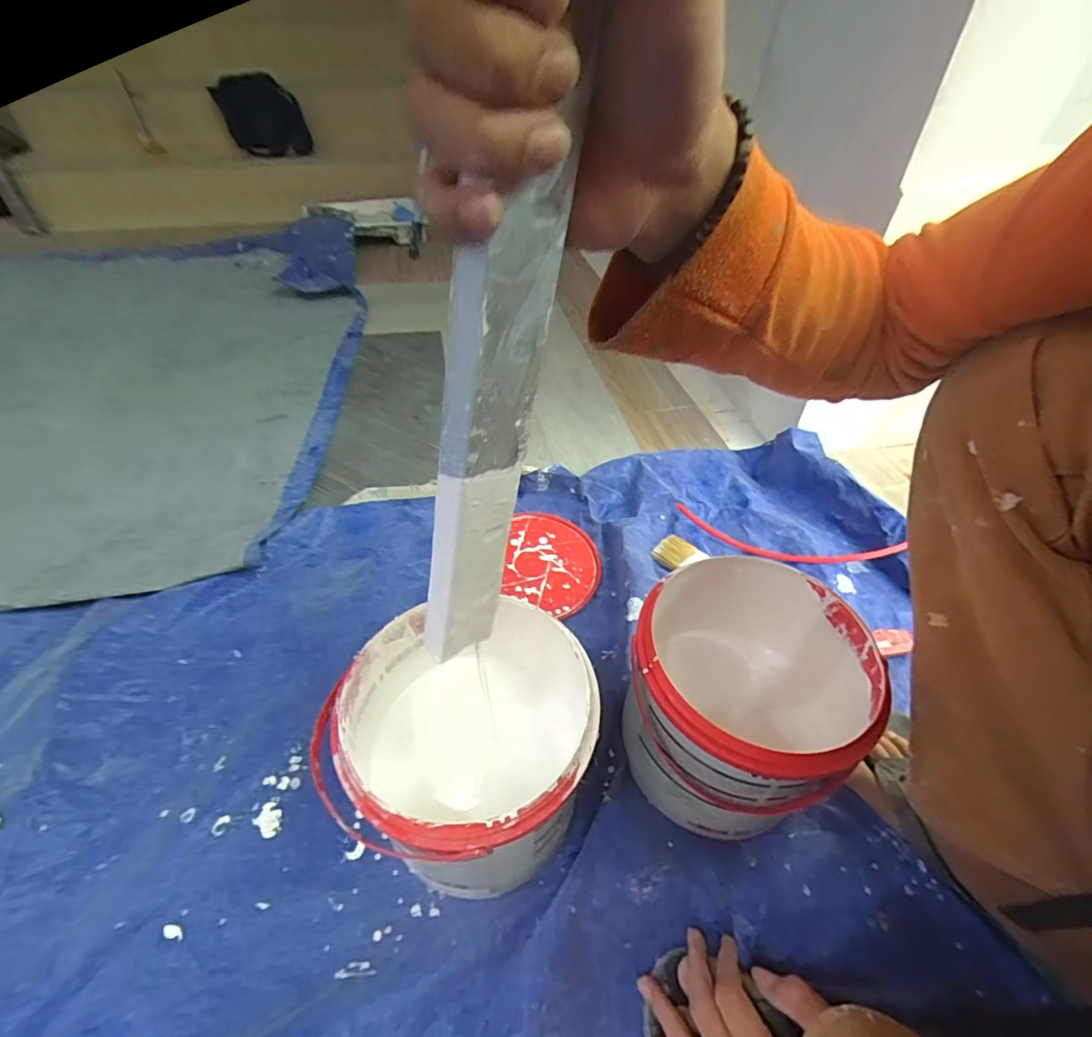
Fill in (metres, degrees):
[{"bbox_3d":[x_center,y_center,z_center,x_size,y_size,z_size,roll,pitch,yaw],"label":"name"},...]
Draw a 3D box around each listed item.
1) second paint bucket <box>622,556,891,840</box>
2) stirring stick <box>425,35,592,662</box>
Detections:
[{"bbox_3d":[0.163,0.159,0.461,0.179,0.177,0.177,1,45,-1],"label":"second paint bucket"},{"bbox_3d":[-0.030,-0.023,0.251,0.042,0.260,0.013,-17,48,-34],"label":"stirring stick"}]

